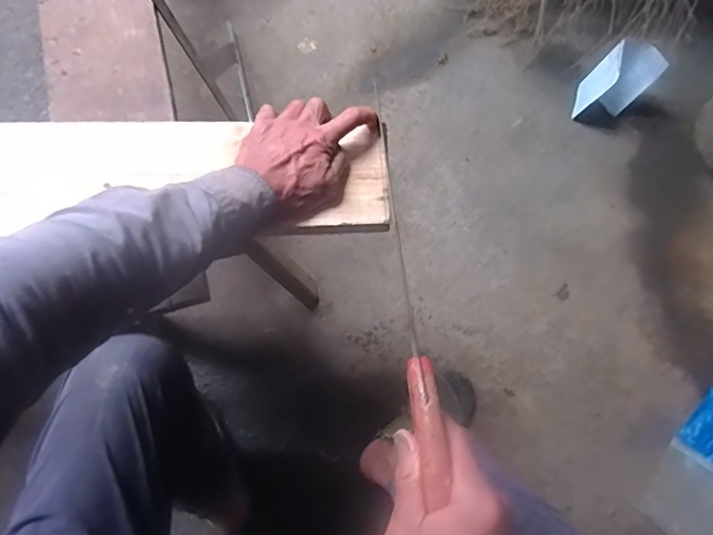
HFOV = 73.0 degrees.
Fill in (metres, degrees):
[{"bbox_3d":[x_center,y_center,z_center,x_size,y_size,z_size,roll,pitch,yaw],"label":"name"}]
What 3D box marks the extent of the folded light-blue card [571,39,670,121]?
[{"bbox_3d":[0.529,-0.373,0.993,0.110,0.143,0.113,38,74,10],"label":"folded light-blue card"}]

